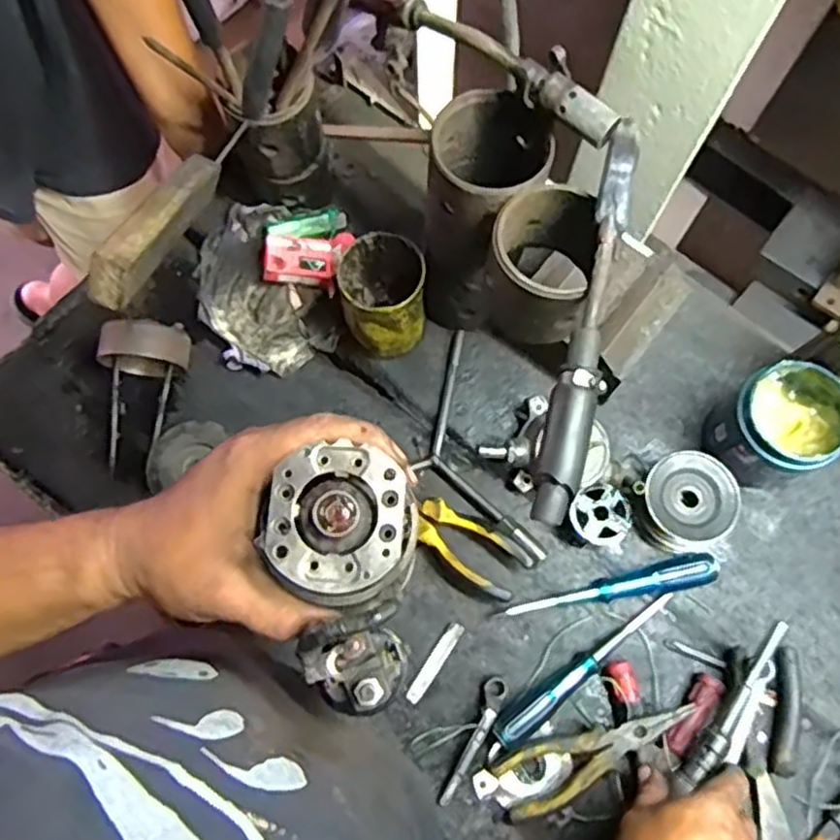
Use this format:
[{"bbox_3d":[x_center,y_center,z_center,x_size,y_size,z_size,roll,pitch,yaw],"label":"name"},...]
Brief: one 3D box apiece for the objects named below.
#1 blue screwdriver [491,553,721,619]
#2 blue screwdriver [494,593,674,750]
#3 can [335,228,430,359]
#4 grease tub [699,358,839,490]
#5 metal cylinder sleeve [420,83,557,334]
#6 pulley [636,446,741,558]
[{"bbox_3d":[0.166,0.151,0.647,0.194,0.029,0.028,-12,73,-4],"label":"blue screwdriver"},{"bbox_3d":[0.142,0.211,0.628,0.192,0.020,0.026,-37,76,-11],"label":"blue screwdriver"},{"bbox_3d":[-0.034,-0.116,0.692,0.079,0.114,0.097,-16,73,-5],"label":"can"},{"bbox_3d":[0.318,0.008,0.659,0.101,0.100,0.095,-40,77,-12],"label":"grease tub"},{"bbox_3d":[0.049,-0.164,0.639,0.090,0.234,0.099,13,73,3],"label":"metal cylinder sleeve"},{"bbox_3d":[0.240,0.077,0.665,0.083,0.051,0.083,0,72,-1],"label":"pulley"}]

